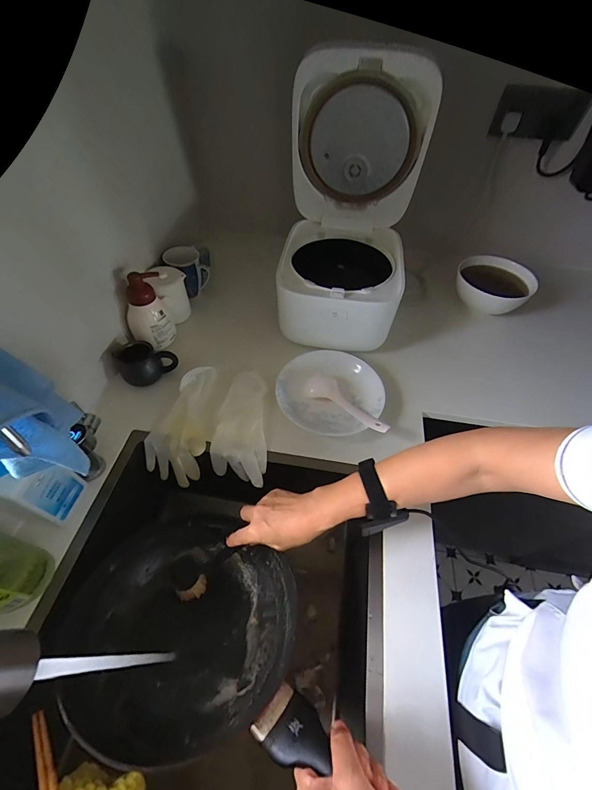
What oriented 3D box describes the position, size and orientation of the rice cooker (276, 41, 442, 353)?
[{"bbox_3d":[0.096,-0.321,0.607,0.228,0.370,0.278,5,53,2],"label":"rice cooker"}]

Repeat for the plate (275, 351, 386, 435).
[{"bbox_3d":[0.063,-0.004,0.624,0.195,0.029,0.187,1,52,-1],"label":"plate"}]

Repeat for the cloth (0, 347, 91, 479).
[{"bbox_3d":[-0.254,0.008,0.302,0.054,0.152,0.129,-36,61,-25],"label":"cloth"}]

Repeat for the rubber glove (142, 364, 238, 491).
[{"bbox_3d":[-0.192,0.053,0.621,0.101,0.078,0.219,18,69,10],"label":"rubber glove"}]

